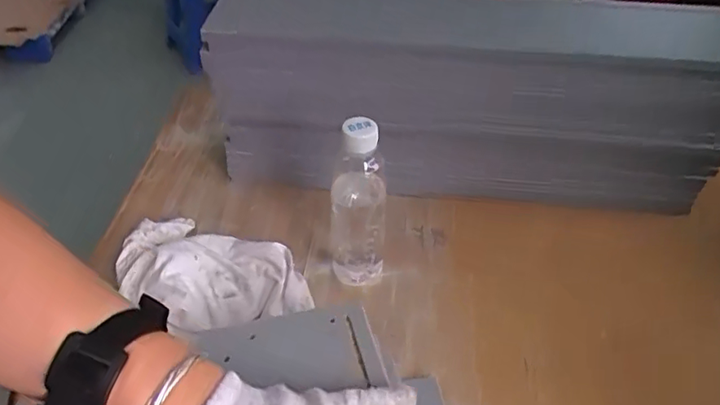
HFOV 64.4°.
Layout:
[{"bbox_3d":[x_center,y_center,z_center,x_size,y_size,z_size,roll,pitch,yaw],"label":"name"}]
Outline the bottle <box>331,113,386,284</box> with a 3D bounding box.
[{"bbox_3d":[-0.002,0.003,0.537,0.053,0.184,0.049,1,43,-1],"label":"bottle"}]

